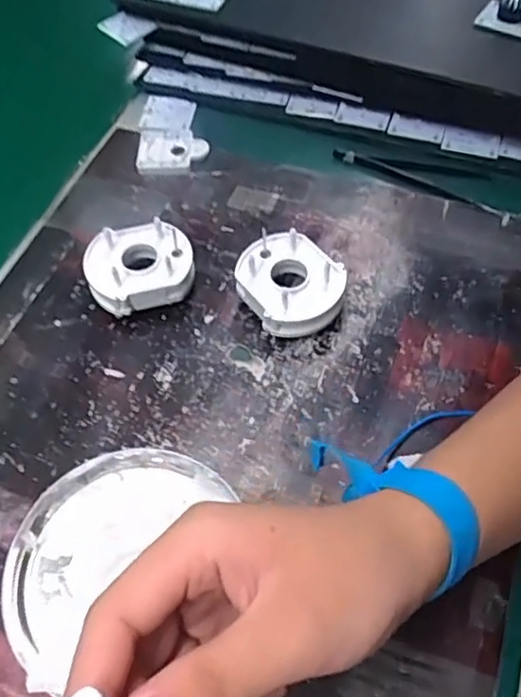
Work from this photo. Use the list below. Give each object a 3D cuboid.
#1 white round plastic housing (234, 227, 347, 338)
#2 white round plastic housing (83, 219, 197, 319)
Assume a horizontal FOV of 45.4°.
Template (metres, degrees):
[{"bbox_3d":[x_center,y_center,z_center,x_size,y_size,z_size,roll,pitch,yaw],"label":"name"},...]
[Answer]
[{"bbox_3d":[0.019,-0.039,0.408,0.060,0.036,0.071,-35,63,-19],"label":"white round plastic housing"},{"bbox_3d":[-0.080,-0.054,0.418,0.070,0.038,0.058,-18,59,-9],"label":"white round plastic housing"}]

